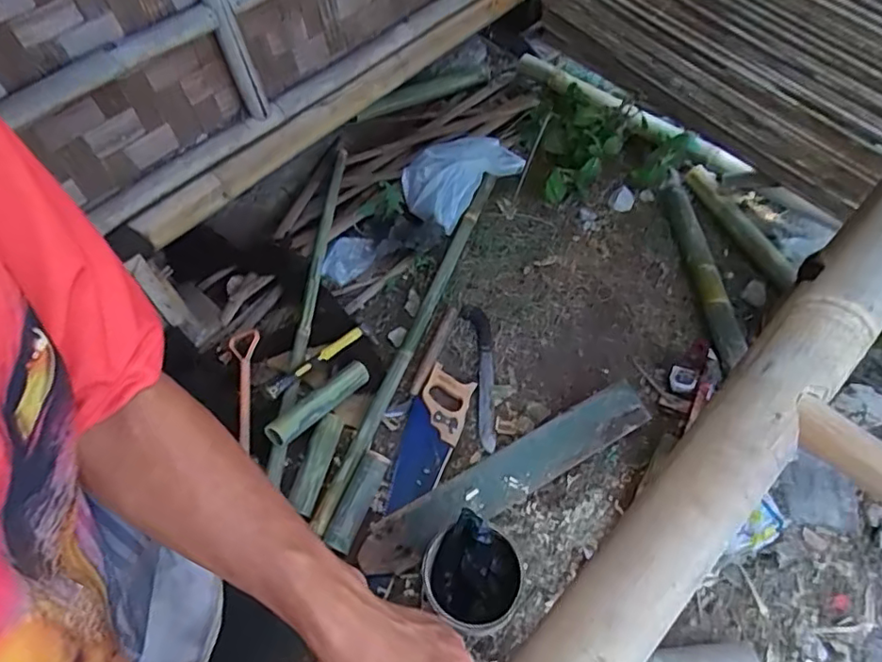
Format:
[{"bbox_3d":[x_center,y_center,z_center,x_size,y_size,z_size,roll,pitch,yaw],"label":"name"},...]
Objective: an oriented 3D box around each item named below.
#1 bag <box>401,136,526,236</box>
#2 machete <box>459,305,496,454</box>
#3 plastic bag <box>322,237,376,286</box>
[{"bbox_3d":[0.044,-0.467,1.729,0.322,0.139,0.242,-34,62,-15],"label":"bag"},{"bbox_3d":[0.112,0.107,1.494,0.074,0.033,0.401,-8,58,-2],"label":"machete"},{"bbox_3d":[-0.260,-0.203,1.670,0.133,0.044,0.158,7,59,8],"label":"plastic bag"}]

